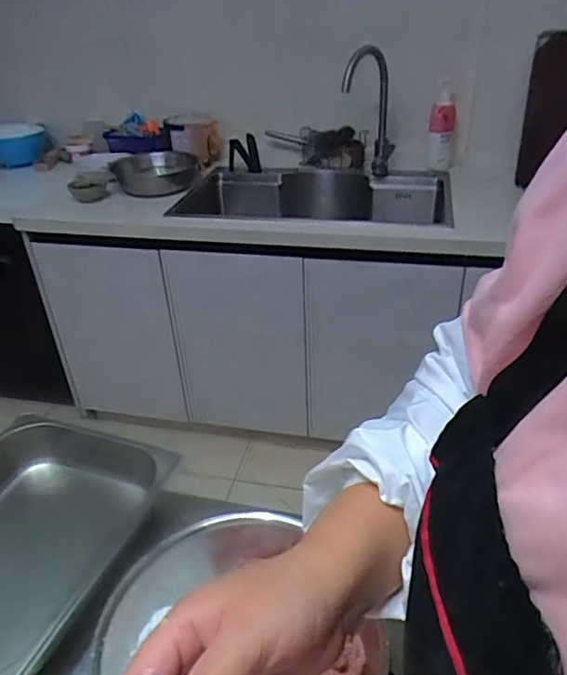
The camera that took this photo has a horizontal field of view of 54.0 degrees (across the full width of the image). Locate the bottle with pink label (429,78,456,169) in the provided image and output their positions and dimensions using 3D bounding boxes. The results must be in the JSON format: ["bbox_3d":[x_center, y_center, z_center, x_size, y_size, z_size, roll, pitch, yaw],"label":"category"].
[{"bbox_3d":[0.495,-0.659,1.735,0.075,0.249,0.066,7,34,15],"label":"bottle with pink label"}]

